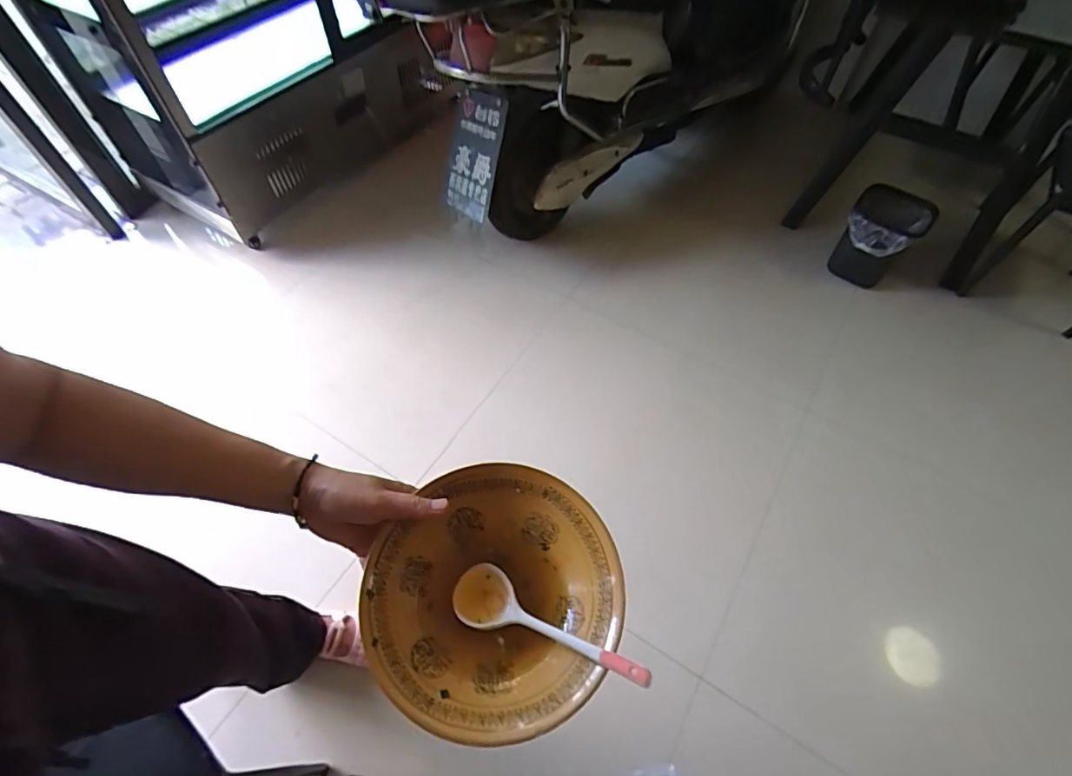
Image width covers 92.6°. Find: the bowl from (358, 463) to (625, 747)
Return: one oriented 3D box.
[{"bbox_3d":[-0.032,0.165,0.412,0.190,0.056,0.198,0,52,0],"label":"bowl"}]

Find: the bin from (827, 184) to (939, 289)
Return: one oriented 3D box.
[{"bbox_3d":[1.000,-0.427,1.524,0.195,0.254,0.200,37,63,23],"label":"bin"}]

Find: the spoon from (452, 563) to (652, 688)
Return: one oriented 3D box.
[{"bbox_3d":[0.009,0.186,0.398,0.166,0.023,0.047,12,51,31],"label":"spoon"}]

